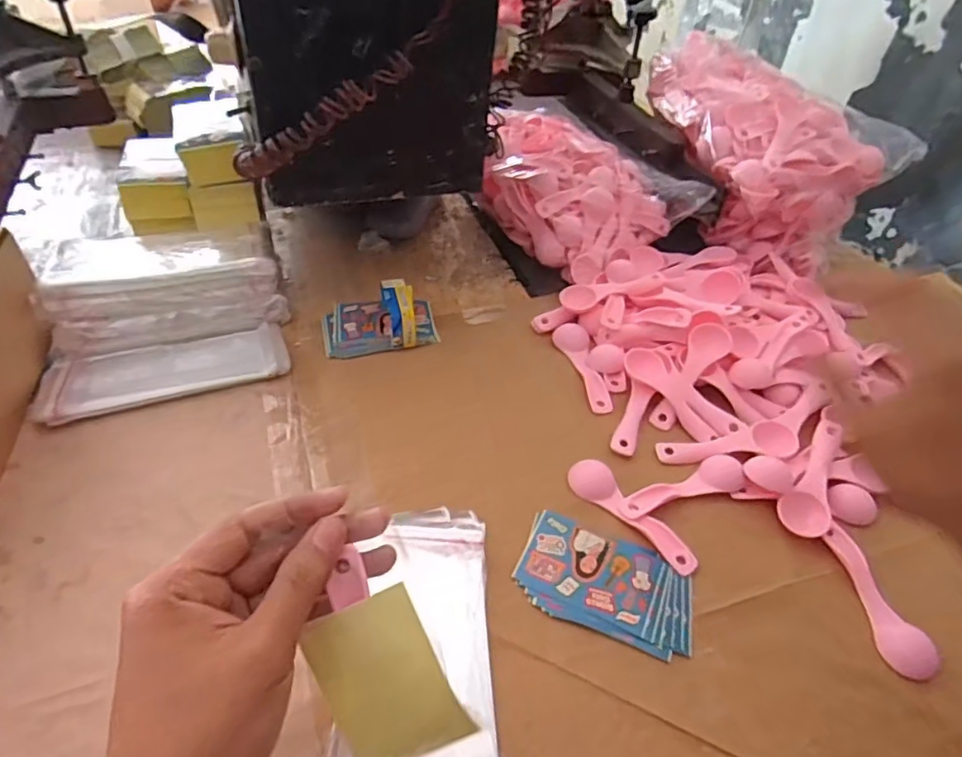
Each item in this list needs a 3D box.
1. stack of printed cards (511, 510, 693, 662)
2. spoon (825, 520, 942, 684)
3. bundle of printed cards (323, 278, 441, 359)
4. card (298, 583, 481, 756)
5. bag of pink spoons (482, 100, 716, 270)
[{"bbox_3d":[0.084,0.138,0.402,0.118,0.005,0.073,19,46,12],"label":"stack of printed cards"},{"bbox_3d":[0.274,0.153,0.411,0.026,0.017,0.103,-4,45,-10],"label":"spoon"},{"bbox_3d":[-0.097,-0.060,0.566,0.105,0.033,0.072,-8,46,-14],"label":"bundle of printed cards"},{"bbox_3d":[-0.043,0.140,0.272,0.051,0.004,0.078,-27,91,-10],"label":"card"},{"bbox_3d":[0.105,-0.237,0.704,0.198,0.086,0.264,-11,47,-17],"label":"bag of pink spoons"}]

